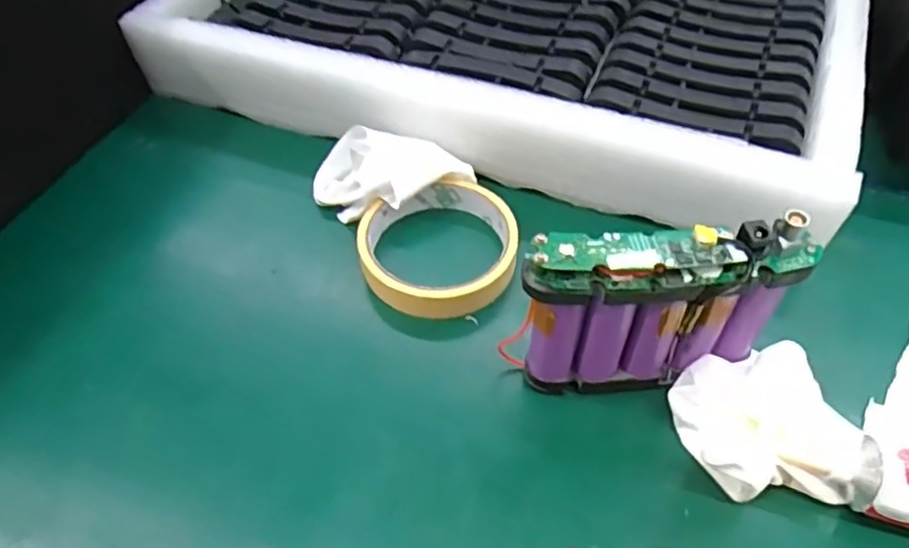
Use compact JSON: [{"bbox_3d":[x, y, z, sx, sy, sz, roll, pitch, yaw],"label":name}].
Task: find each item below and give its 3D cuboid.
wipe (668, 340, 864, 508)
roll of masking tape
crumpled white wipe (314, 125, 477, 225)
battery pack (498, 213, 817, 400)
[{"bbox_3d":[0.136,0.067,0.291,0.067,0.032,0.060,-3,51,-2],"label":"wipe"},{"bbox_3d":[-0.007,-0.015,0.370,0.087,0.029,0.085,0,51,0],"label":"roll of masking tape"},{"bbox_3d":[-0.039,-0.057,0.394,0.091,0.038,0.056,17,50,17],"label":"crumpled white wipe"},{"bbox_3d":[0.085,0.018,0.292,0.117,0.093,0.026,-3,51,-2],"label":"battery pack"}]

